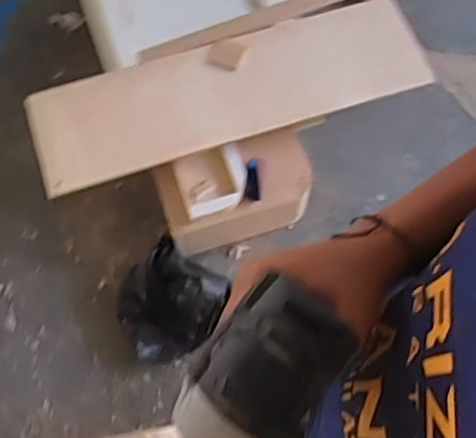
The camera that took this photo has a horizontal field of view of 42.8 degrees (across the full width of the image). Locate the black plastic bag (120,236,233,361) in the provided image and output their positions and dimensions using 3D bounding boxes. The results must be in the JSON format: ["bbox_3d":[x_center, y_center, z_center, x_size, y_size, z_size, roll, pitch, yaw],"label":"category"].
[{"bbox_3d":[-0.153,0.203,1.391,0.211,0.131,0.243,35,71,13],"label":"black plastic bag"}]

